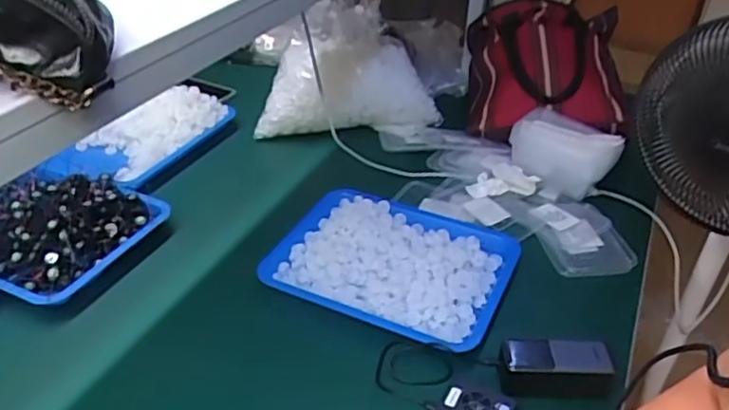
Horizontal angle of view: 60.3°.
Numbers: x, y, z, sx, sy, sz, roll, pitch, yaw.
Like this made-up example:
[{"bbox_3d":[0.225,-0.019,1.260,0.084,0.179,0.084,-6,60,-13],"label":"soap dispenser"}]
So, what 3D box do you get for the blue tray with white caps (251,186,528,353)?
[{"bbox_3d":[0.042,0.074,0.913,0.327,0.032,0.239,16,38,18],"label":"blue tray with white caps"}]

